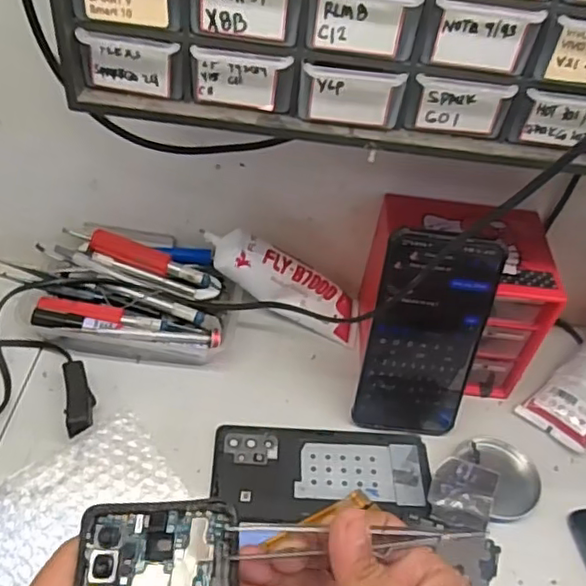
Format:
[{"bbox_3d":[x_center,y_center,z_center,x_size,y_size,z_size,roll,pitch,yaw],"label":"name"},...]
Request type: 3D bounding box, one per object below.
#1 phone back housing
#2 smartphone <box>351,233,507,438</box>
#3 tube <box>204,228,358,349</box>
[{"bbox_3d":[0.022,0.130,0.445,0.154,0.004,0.073,3,45,-5],"label":"phone back housing"},{"bbox_3d":[0.094,0.035,0.438,0.079,0.168,0.006,5,32,-1],"label":"smartphone"},{"bbox_3d":[-0.007,-0.003,0.521,0.146,0.041,0.035,32,40,-23],"label":"tube"}]

